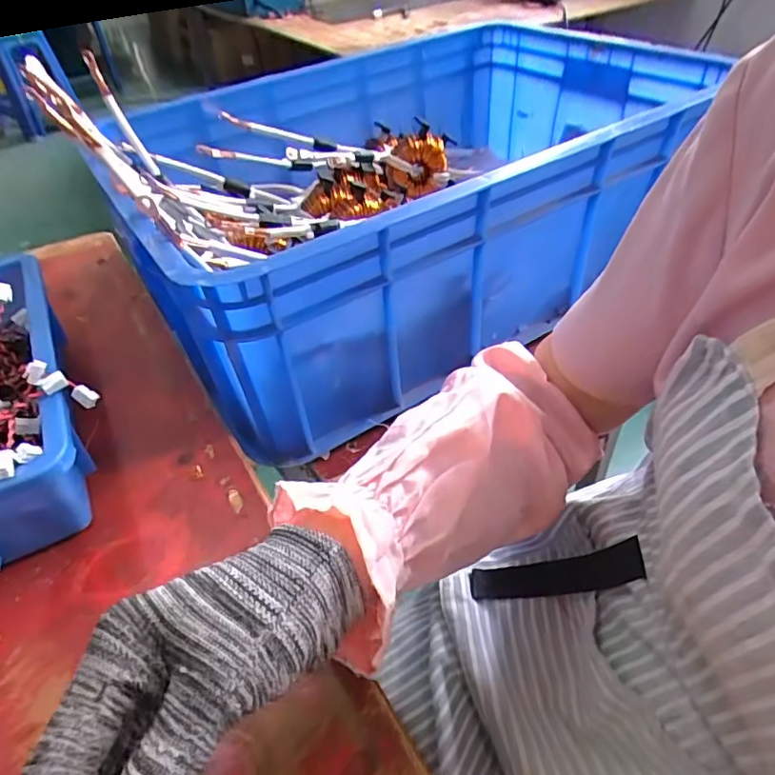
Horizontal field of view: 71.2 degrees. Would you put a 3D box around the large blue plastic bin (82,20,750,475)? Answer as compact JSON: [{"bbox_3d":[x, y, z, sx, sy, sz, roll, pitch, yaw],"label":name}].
[{"bbox_3d":[0.012,-0.217,0.608,0.556,0.206,0.416,-24,47,-21],"label":"large blue plastic bin"}]

